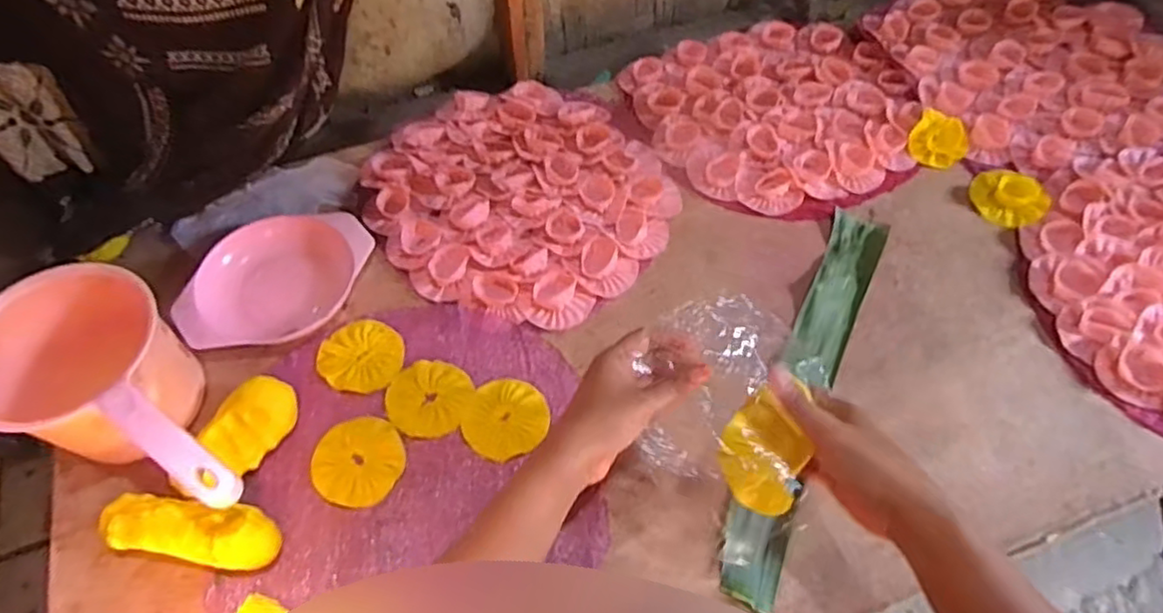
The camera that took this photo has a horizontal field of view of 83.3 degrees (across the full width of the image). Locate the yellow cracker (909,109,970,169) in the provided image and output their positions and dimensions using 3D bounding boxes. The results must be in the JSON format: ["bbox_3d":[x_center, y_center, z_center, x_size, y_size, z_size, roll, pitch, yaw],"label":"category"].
[{"bbox_3d":[0.416,-0.194,0.756,0.061,0.029,0.064,0,61,0],"label":"yellow cracker"}]

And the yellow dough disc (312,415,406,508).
[{"bbox_3d":[-0.192,0.132,0.565,0.073,0.010,0.079,0,61,0],"label":"yellow dough disc"}]

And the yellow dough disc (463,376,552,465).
[{"bbox_3d":[-0.070,0.102,0.601,0.076,0.004,0.076,-19,63,-11],"label":"yellow dough disc"}]

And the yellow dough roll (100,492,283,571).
[{"bbox_3d":[-0.308,0.180,0.523,0.135,0.045,0.045,8,61,4],"label":"yellow dough roll"}]

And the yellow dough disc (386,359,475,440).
[{"bbox_3d":[-0.142,0.084,0.607,0.074,0.005,0.075,0,61,0],"label":"yellow dough disc"}]

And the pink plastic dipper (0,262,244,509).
[{"bbox_3d":[-0.359,0.097,0.517,0.129,0.128,0.245,-37,66,-18],"label":"pink plastic dipper"}]

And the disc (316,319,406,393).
[{"bbox_3d":[-0.209,0.046,0.621,0.077,0.006,0.073,0,61,0],"label":"disc"}]

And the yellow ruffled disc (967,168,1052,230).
[{"bbox_3d":[0.472,-0.121,0.723,0.061,0.025,0.075,-38,67,-19],"label":"yellow ruffled disc"}]

